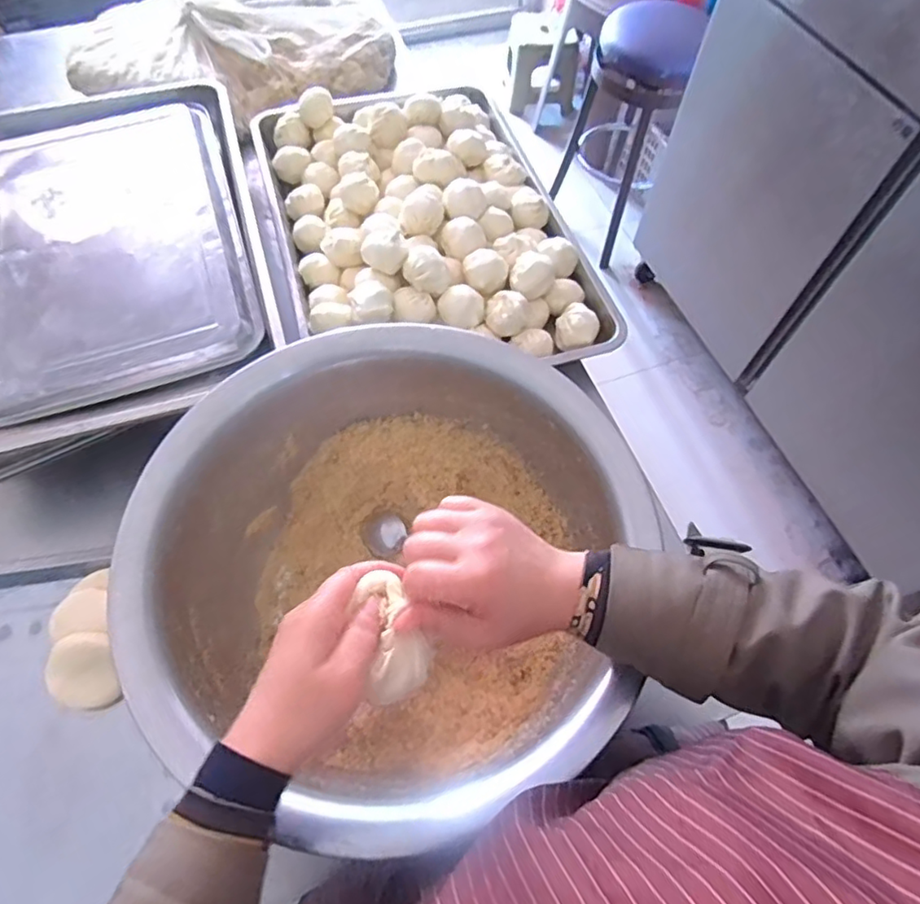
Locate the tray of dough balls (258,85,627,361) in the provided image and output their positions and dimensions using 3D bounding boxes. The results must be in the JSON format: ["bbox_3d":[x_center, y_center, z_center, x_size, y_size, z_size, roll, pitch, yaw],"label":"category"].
[{"bbox_3d":[-0.056,-0.337,0.815,0.382,0.081,0.566,-14,63,-10],"label":"tray of dough balls"}]

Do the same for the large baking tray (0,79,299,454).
[{"bbox_3d":[-0.463,-0.269,0.757,0.410,0.049,0.598,-17,63,-11],"label":"large baking tray"}]

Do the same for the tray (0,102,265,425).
[{"bbox_3d":[-0.468,-0.281,0.765,0.348,0.031,0.504,-17,63,-11],"label":"tray"}]

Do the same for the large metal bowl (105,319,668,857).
[{"bbox_3d":[-0.051,0.106,0.547,0.382,0.162,0.410,1,61,-1],"label":"large metal bowl"}]

